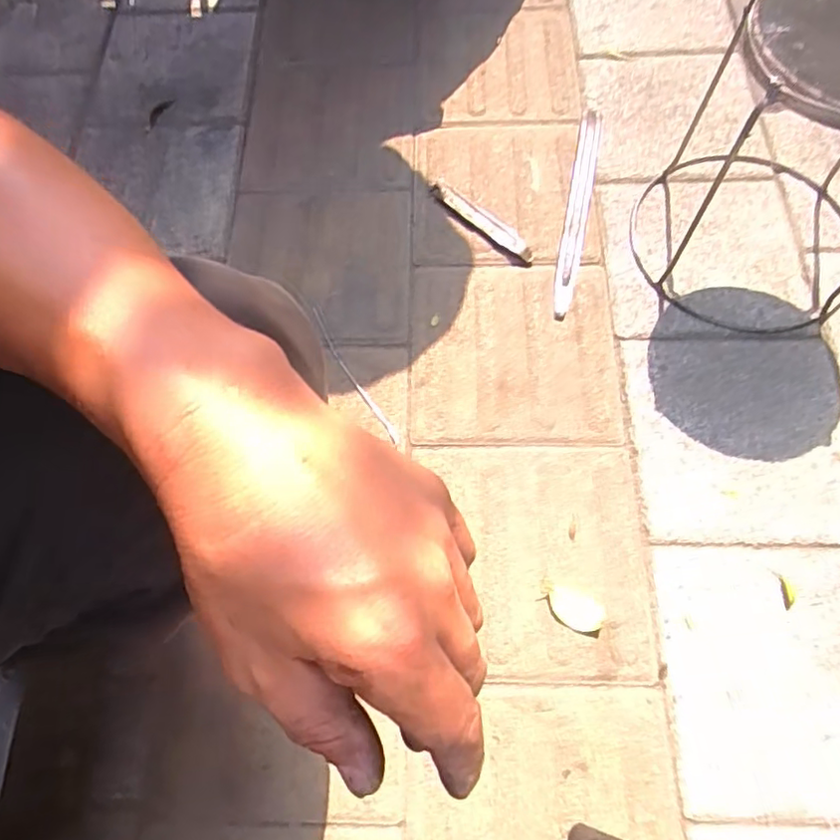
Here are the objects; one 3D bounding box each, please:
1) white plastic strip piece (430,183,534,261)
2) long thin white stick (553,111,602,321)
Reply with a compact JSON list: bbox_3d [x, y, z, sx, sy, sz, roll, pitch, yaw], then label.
[{"bbox_3d":[0.085,-0.270,0.799,0.169,0.014,0.027,38,73,15],"label":"white plastic strip piece"},{"bbox_3d":[0.211,-0.285,0.793,0.031,0.021,0.343,11,68,6],"label":"long thin white stick"}]

